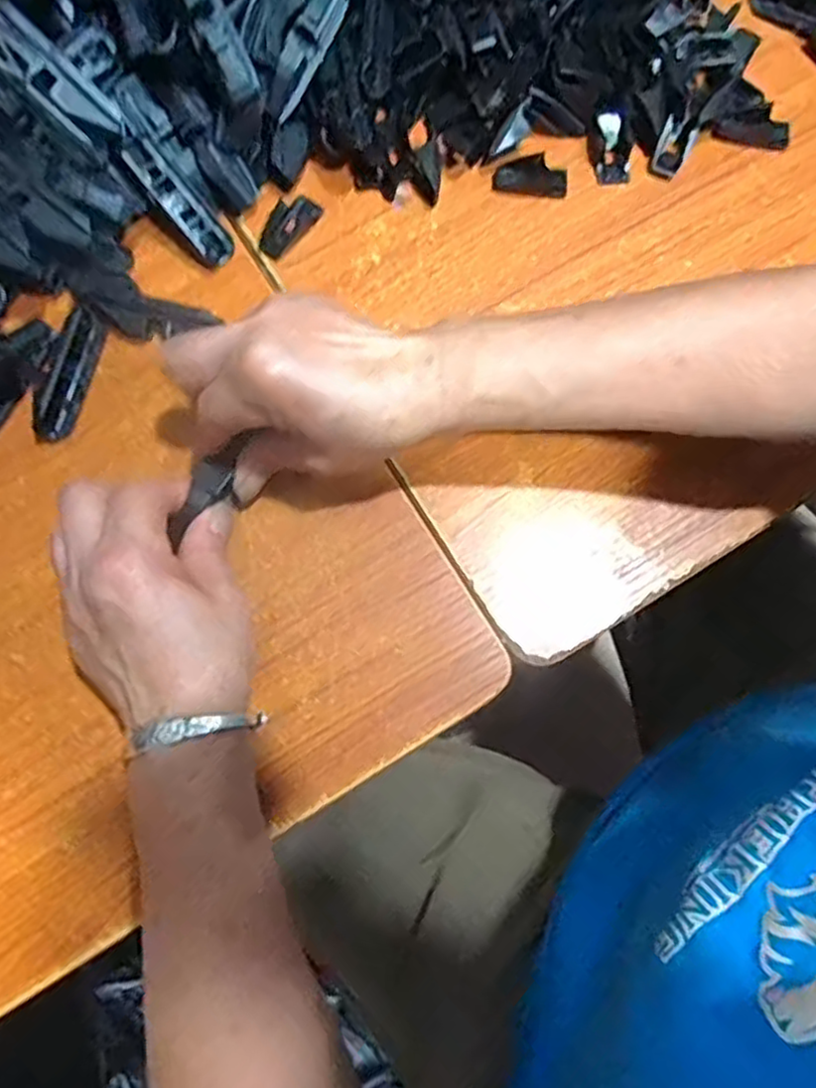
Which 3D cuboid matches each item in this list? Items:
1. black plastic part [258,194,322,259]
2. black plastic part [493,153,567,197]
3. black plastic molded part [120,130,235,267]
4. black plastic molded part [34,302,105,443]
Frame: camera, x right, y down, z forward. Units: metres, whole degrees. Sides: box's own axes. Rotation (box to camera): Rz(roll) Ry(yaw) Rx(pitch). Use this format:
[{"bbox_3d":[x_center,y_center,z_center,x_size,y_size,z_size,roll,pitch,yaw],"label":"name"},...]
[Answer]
[{"bbox_3d":[-0.069,-0.182,0.392,0.021,0.004,0.040,43,87,-5],"label":"black plastic part"},{"bbox_3d":[0.071,-0.213,0.400,0.041,0.006,0.020,8,101,4],"label":"black plastic part"},{"bbox_3d":[-0.126,-0.187,0.378,0.020,0.009,0.073,-42,106,-7],"label":"black plastic molded part"},{"bbox_3d":[-0.184,-0.092,0.372,0.018,0.014,0.075,12,78,4],"label":"black plastic molded part"}]

